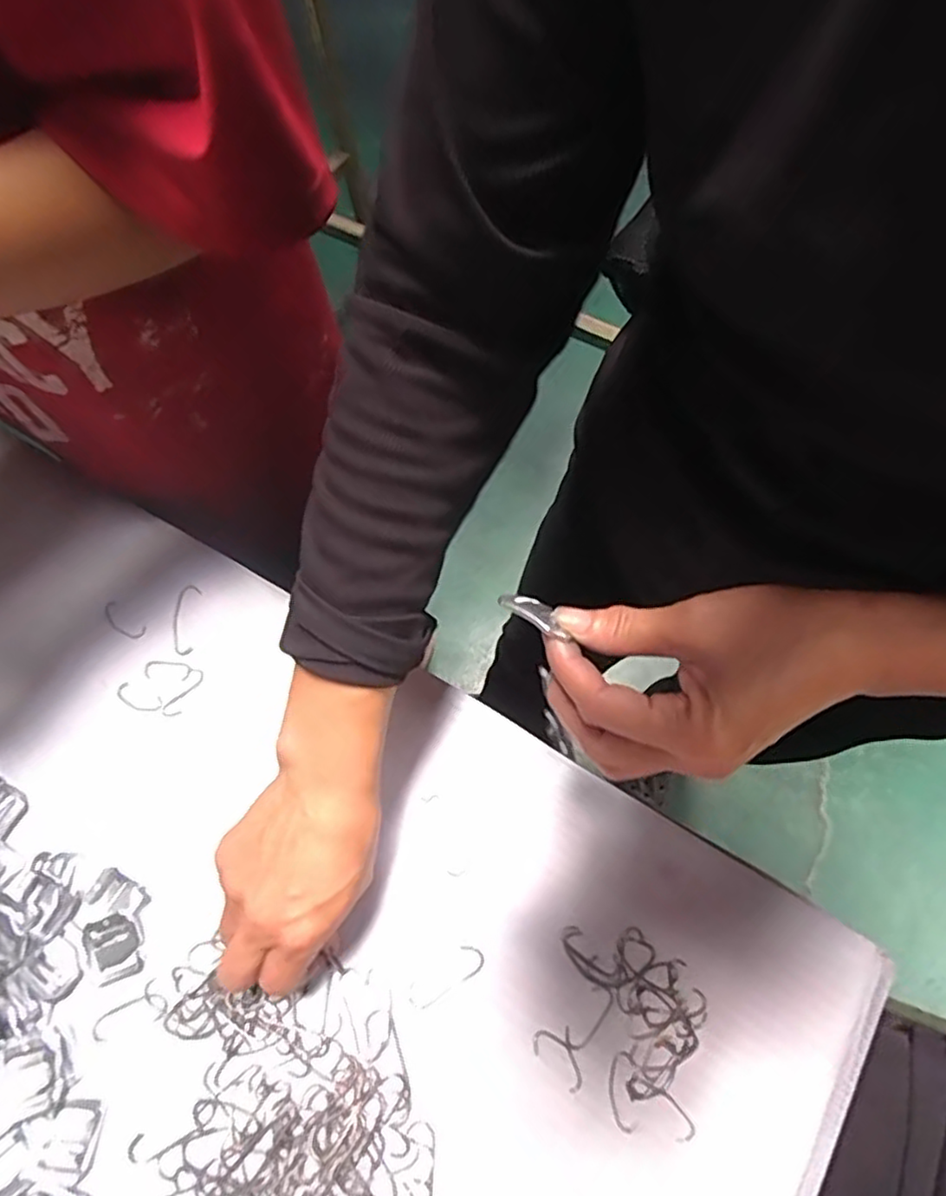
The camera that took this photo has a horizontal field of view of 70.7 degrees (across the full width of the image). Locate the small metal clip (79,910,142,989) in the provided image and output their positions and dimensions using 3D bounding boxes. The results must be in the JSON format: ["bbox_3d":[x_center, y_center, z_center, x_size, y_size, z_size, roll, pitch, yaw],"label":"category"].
[{"bbox_3d":[-0.202,0.196,0.370,0.031,0.010,0.035,-33,68,-12],"label":"small metal clip"}]

